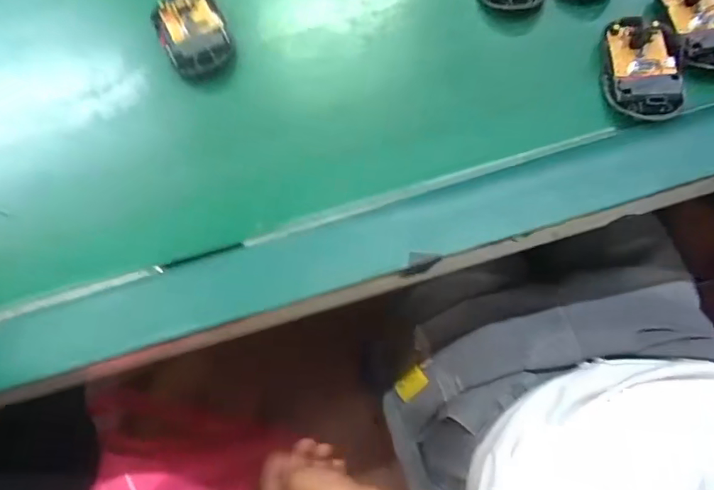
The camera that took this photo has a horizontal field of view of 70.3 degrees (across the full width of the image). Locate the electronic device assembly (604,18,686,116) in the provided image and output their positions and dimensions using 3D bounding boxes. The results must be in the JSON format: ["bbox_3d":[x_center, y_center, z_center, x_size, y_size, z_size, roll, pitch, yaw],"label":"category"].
[{"bbox_3d":[0.225,-0.139,0.398,0.058,0.015,0.088,8,68,6],"label":"electronic device assembly"}]

